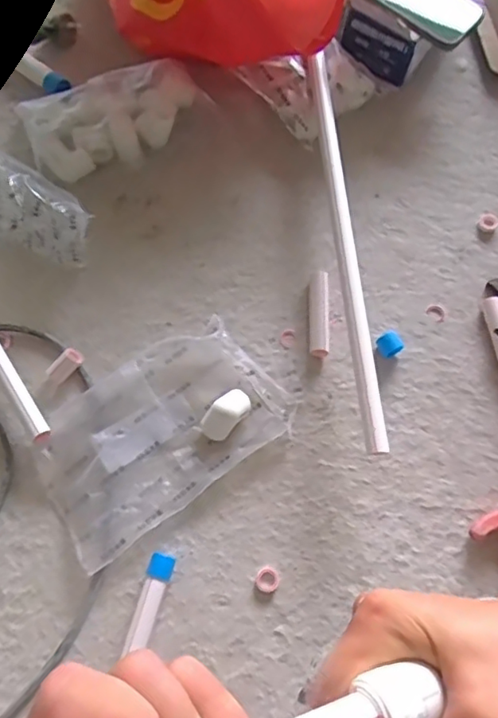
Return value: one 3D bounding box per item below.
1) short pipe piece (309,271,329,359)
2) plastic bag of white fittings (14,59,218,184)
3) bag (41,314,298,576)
[{"bbox_3d":[0.076,-0.047,0.605,0.023,0.023,0.092,1,68,0],"label":"short pipe piece"},{"bbox_3d":[-0.161,-0.290,0.682,0.205,0.052,0.112,-21,69,-9],"label":"plastic bag of white fittings"},{"bbox_3d":[-0.089,0.067,0.558,0.234,0.033,0.148,-33,72,-13],"label":"bag"}]

